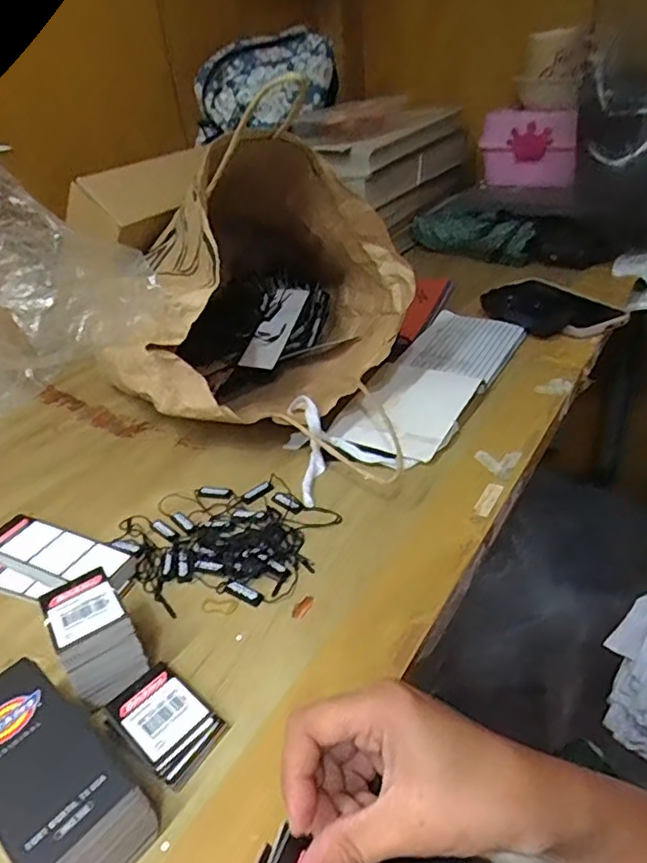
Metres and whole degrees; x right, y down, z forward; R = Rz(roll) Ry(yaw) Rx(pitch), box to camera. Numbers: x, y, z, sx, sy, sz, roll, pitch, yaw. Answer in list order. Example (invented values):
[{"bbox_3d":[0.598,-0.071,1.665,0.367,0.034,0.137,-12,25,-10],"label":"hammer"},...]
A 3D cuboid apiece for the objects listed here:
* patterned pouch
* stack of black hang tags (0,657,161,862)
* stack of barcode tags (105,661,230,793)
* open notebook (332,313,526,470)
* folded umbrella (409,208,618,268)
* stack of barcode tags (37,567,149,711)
[{"bbox_3d":[-0.087,-0.483,0.841,0.246,0.124,0.070,-38,5,-19],"label":"patterned pouch"},{"bbox_3d":[-0.132,0.166,0.285,0.119,0.037,0.051,23,43,37],"label":"stack of black hang tags"},{"bbox_3d":[-0.085,0.155,0.317,0.061,0.012,0.041,20,42,34],"label":"stack of barcode tags"},{"bbox_3d":[0.105,-0.053,0.580,0.106,0.019,0.279,16,40,29],"label":"open notebook"},{"bbox_3d":[0.253,-0.276,0.836,0.278,0.057,0.059,15,39,30],"label":"folded umbrella"},{"bbox_3d":[-0.130,0.118,0.340,0.038,0.052,0.054,-26,38,-27],"label":"stack of barcode tags"}]

